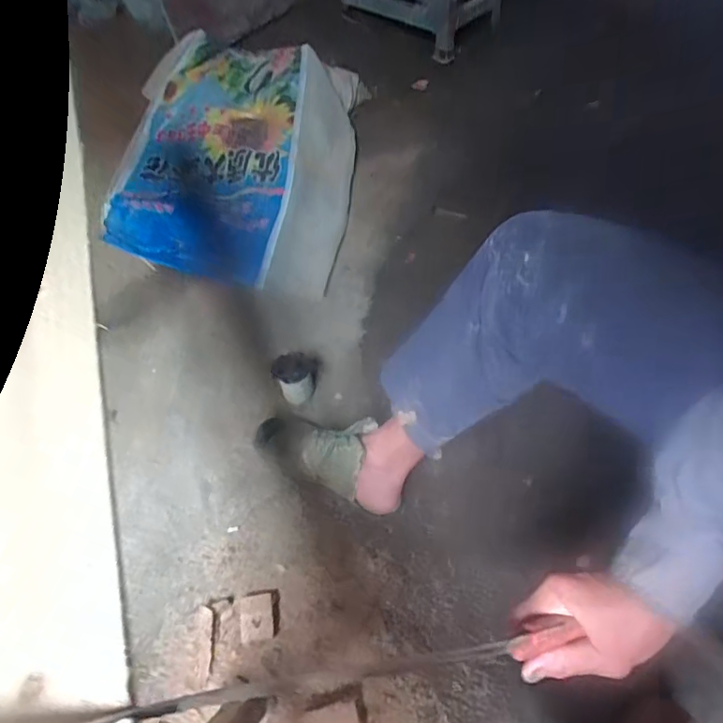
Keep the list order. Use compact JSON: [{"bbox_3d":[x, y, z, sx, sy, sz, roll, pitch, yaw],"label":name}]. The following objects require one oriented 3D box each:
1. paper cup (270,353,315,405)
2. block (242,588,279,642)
[{"bbox_3d":[-0.112,0.034,0.885,0.064,0.102,0.055,-15,56,-5],"label":"paper cup"},{"bbox_3d":[-0.141,0.348,0.724,0.052,0.034,0.063,-11,56,-2],"label":"block"}]

